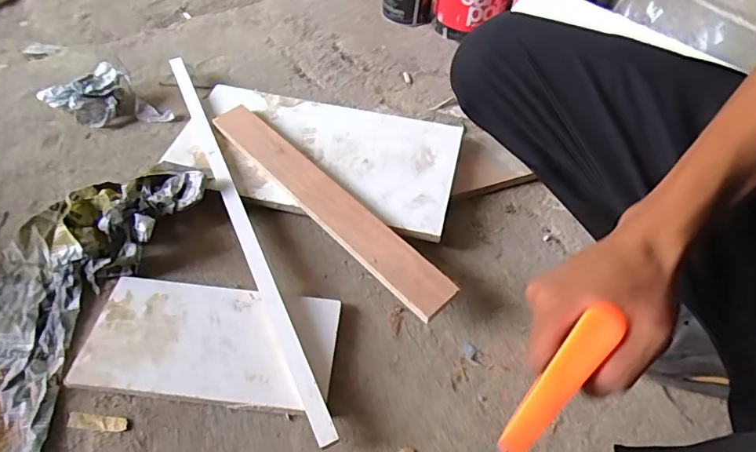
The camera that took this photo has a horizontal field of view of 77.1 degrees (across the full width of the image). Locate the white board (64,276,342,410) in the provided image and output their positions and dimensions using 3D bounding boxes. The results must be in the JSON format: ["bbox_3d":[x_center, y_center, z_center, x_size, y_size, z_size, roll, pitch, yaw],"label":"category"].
[{"bbox_3d":[-0.190,0.131,0.539,0.276,0.020,0.136,5,52,-2],"label":"white board"}]

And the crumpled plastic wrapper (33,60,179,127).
[{"bbox_3d":[-0.438,-0.198,0.766,0.152,0.051,0.120,31,55,18],"label":"crumpled plastic wrapper"}]

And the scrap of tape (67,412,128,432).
[{"bbox_3d":[-0.289,0.202,0.488,0.059,0.004,0.015,8,52,0],"label":"scrap of tape"}]

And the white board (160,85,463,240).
[{"bbox_3d":[-0.093,-0.118,0.725,0.420,0.015,0.233,13,55,9],"label":"white board"}]

